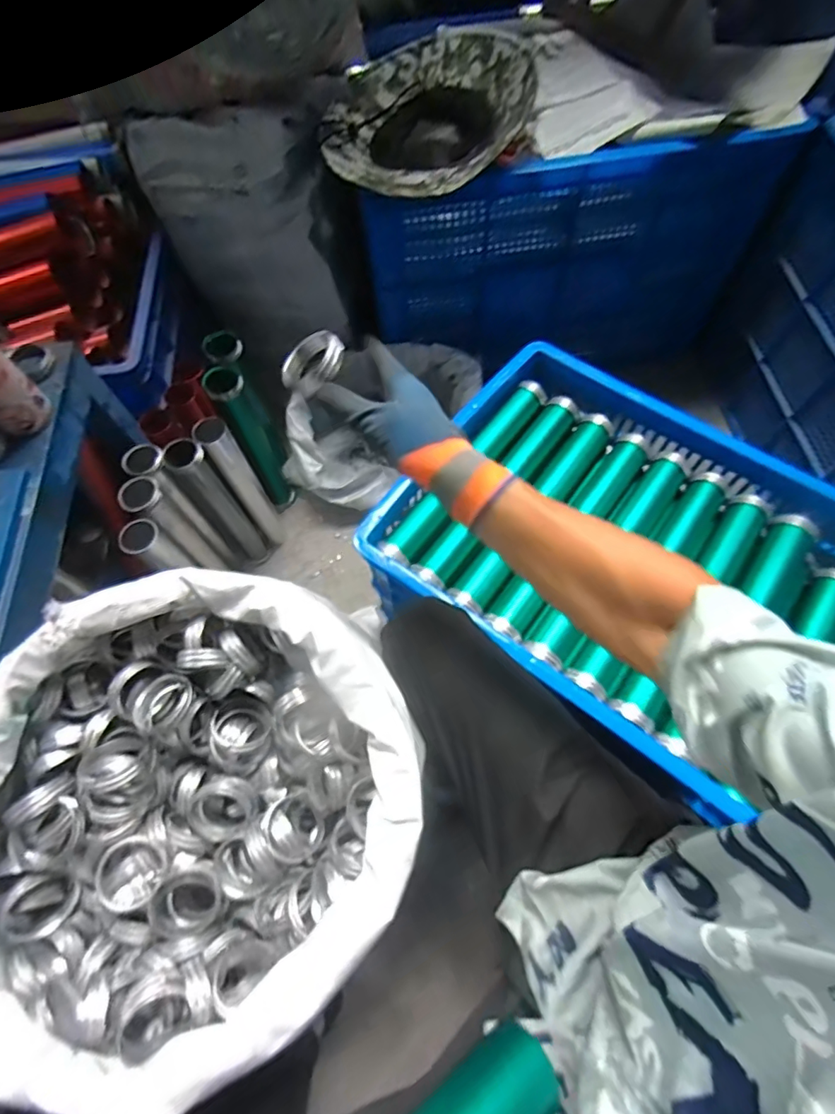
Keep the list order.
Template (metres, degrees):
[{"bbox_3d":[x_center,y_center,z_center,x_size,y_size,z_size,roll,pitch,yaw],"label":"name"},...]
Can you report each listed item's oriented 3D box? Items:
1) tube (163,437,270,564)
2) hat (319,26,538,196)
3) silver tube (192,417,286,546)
[{"bbox_3d":[-0.358,-0.090,0.936,0.058,0.351,0.065,-30,68,-11],"label":"tube"},{"bbox_3d":[0.006,-0.699,0.805,0.302,0.121,0.310,-1,65,2],"label":"hat"},{"bbox_3d":[-0.312,-0.127,0.930,0.051,0.336,0.056,-21,66,-7],"label":"silver tube"}]

